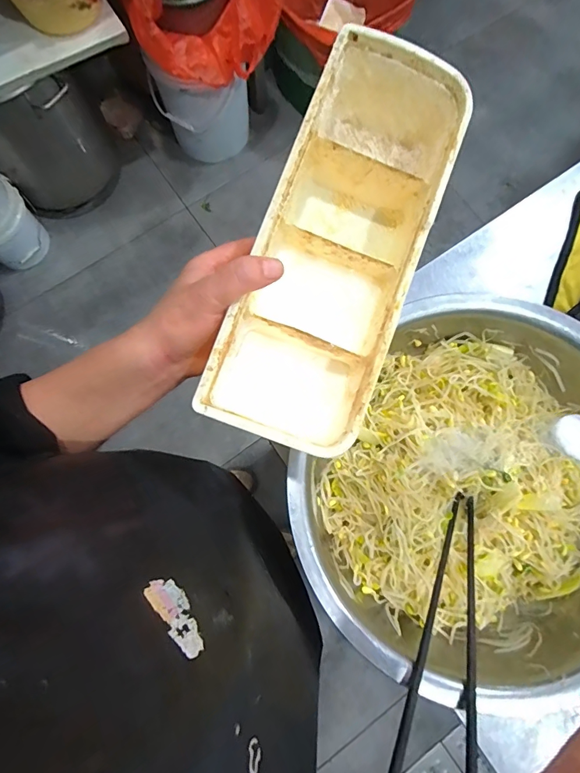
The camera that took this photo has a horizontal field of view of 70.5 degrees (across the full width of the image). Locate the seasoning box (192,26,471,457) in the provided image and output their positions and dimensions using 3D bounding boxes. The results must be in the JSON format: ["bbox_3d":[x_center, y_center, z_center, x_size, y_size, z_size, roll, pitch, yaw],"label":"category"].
[{"bbox_3d":[0.038,-0.097,0.308,0.103,0.088,0.277,20,86,5],"label":"seasoning box"}]

